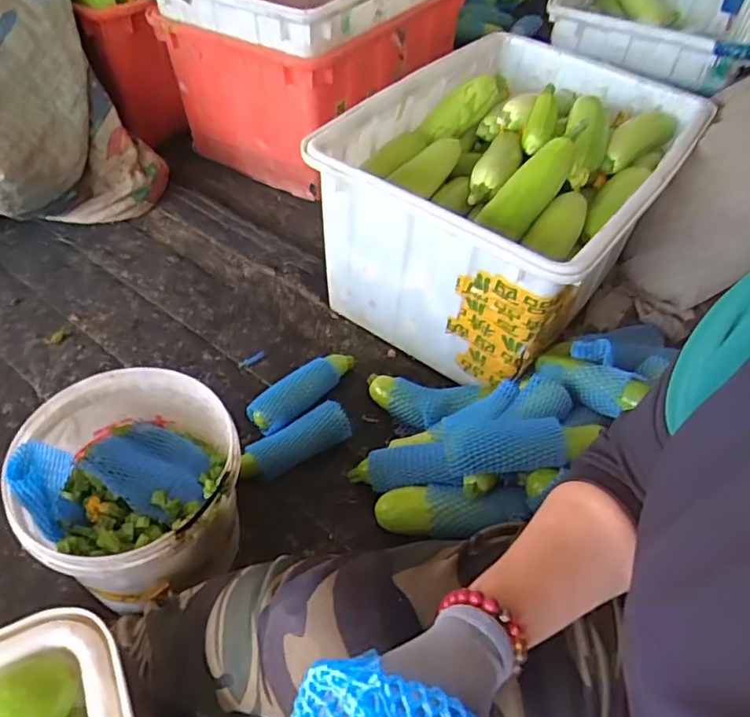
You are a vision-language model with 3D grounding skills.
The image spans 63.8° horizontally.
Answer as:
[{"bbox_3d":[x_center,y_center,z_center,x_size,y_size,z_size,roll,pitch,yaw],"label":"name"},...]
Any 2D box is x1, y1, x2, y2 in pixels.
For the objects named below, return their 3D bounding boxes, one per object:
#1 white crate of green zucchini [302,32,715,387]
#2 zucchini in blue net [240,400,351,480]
[{"bbox_3d":[0.273,-0.310,1.157,0.470,0.342,0.700,32,54,22],"label":"white crate of green zucchini"},{"bbox_3d":[-0.129,0.139,0.968,0.194,0.043,0.066,-26,54,-24],"label":"zucchini in blue net"}]

